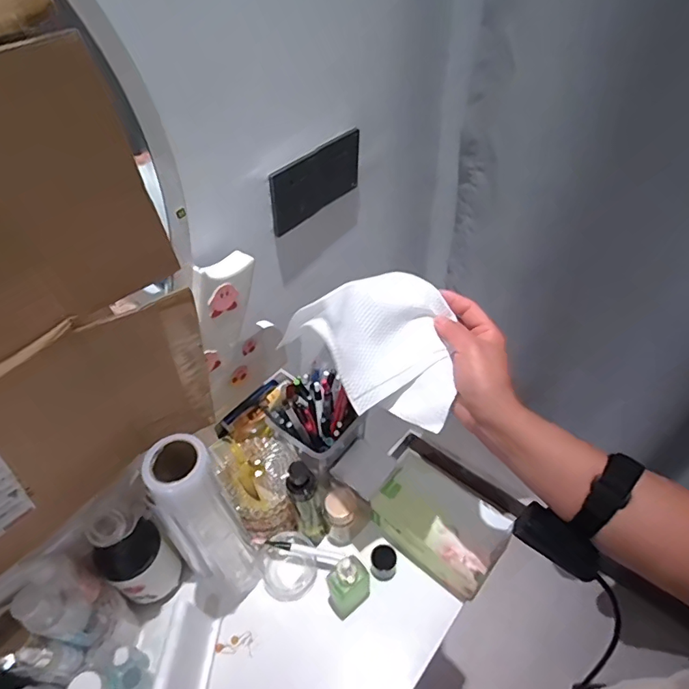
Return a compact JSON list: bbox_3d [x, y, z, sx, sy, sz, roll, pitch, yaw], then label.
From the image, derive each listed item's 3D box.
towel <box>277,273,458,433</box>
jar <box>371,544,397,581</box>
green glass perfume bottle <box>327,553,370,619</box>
[{"bbox_3d":[0.026,-0.008,0.461,0.148,0.098,0.124,4,48,7],"label":"towel"},{"bbox_3d":[0.051,0.285,0.638,0.032,0.039,0.034,-2,48,2],"label":"jar"},{"bbox_3d":[0.005,0.287,0.587,0.047,0.107,0.035,-27,52,-20],"label":"green glass perfume bottle"}]

